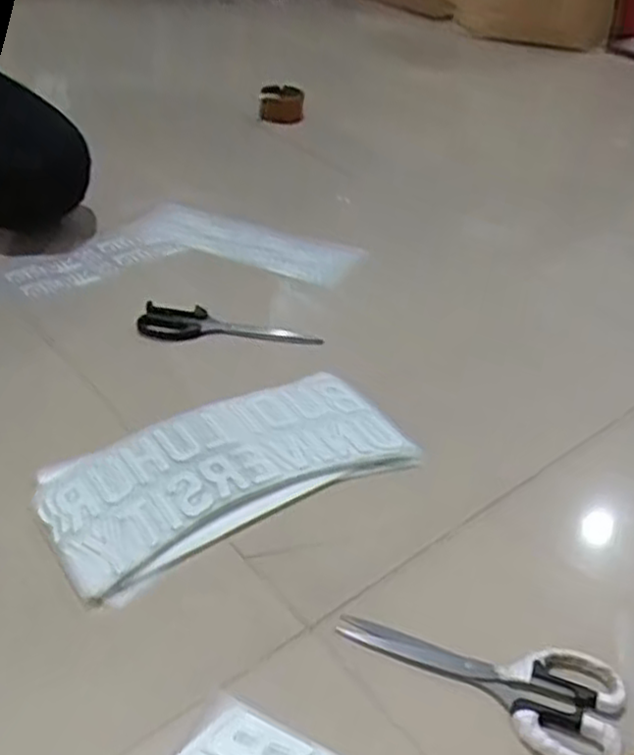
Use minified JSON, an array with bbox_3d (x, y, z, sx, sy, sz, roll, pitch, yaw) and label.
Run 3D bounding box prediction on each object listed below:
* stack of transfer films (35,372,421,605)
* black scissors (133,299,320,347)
[{"bbox_3d":[-0.076,0.076,0.664,0.307,0.022,0.144,-19,44,-29],"label":"stack of transfer films"},{"bbox_3d":[-0.097,-0.052,0.831,0.195,0.020,0.046,11,37,6],"label":"black scissors"}]

